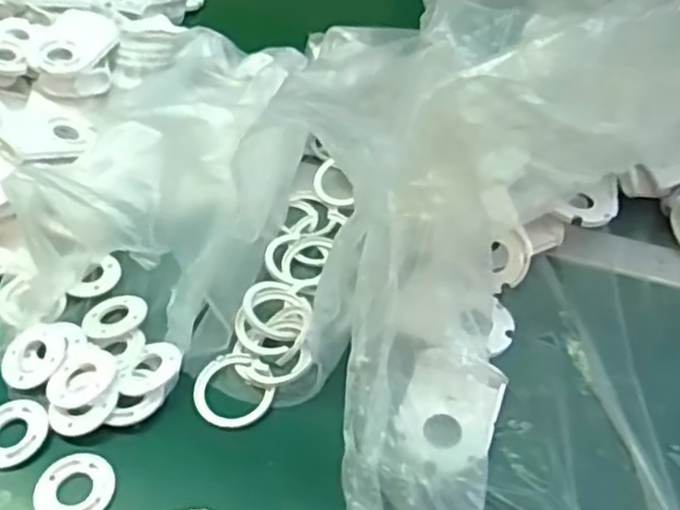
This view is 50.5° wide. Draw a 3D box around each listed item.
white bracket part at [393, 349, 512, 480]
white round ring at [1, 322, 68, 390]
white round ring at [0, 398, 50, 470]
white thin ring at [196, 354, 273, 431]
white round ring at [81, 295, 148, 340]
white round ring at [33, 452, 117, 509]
[{"bbox_3d":[0.067,0.096,0.442,0.058,0.017,0.076,16,48,14],"label":"white bracket part"},{"bbox_3d":[-0.202,0.066,0.476,0.043,0.006,0.047,0,46,-1],"label":"white round ring"},{"bbox_3d":[-0.202,0.108,0.442,0.044,0.004,0.044,0,46,-1],"label":"white round ring"},{"bbox_3d":[-0.071,0.087,0.465,0.046,0.004,0.054,-27,52,-25],"label":"white thin ring"},{"bbox_3d":[-0.156,0.042,0.504,0.042,0.009,0.043,0,46,-1],"label":"white round ring"},{"bbox_3d":[-0.154,0.135,0.417,0.044,0.004,0.044,0,46,-1],"label":"white round ring"}]

